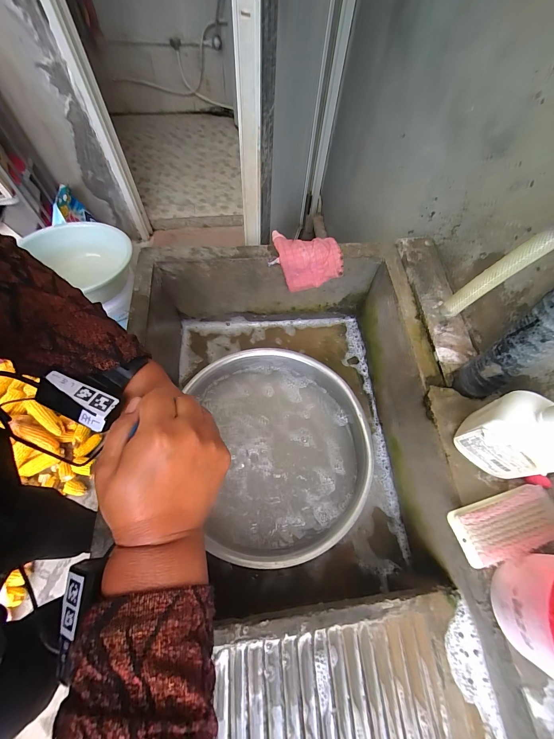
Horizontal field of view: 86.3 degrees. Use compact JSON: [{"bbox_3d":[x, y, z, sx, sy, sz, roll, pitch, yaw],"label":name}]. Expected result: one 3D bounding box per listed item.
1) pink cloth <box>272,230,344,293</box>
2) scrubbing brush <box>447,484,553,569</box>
[{"bbox_3d":[0.060,-0.224,0.613,0.130,0.071,0.085,-1,65,-4],"label":"pink cloth"},{"bbox_3d":[0.288,0.194,0.370,0.117,0.037,0.063,-16,67,-11],"label":"scrubbing brush"}]

